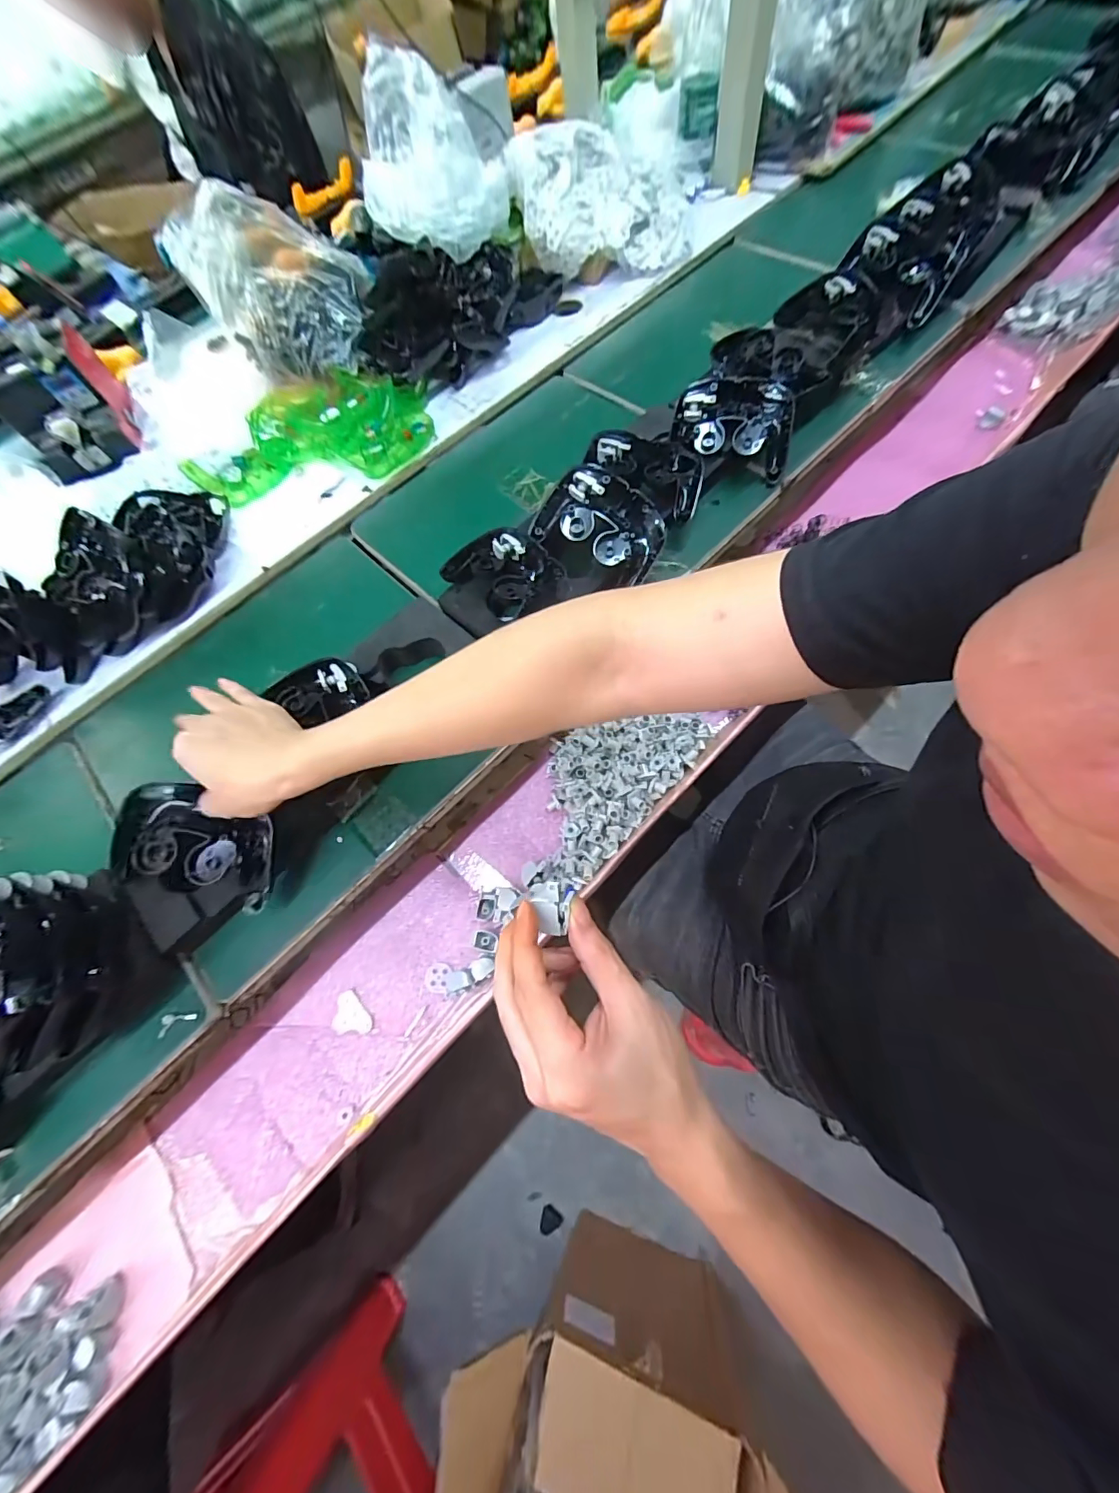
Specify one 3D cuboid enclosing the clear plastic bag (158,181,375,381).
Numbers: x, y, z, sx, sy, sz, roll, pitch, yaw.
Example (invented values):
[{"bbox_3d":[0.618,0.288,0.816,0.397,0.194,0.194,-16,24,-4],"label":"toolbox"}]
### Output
[{"bbox_3d":[-0.390,-0.637,0.667,0.230,0.161,0.147,-16,71,-5],"label":"clear plastic bag"}]

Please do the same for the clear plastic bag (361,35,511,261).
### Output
[{"bbox_3d":[-0.190,-0.870,0.698,0.205,0.135,0.269,-14,71,-5],"label":"clear plastic bag"}]

